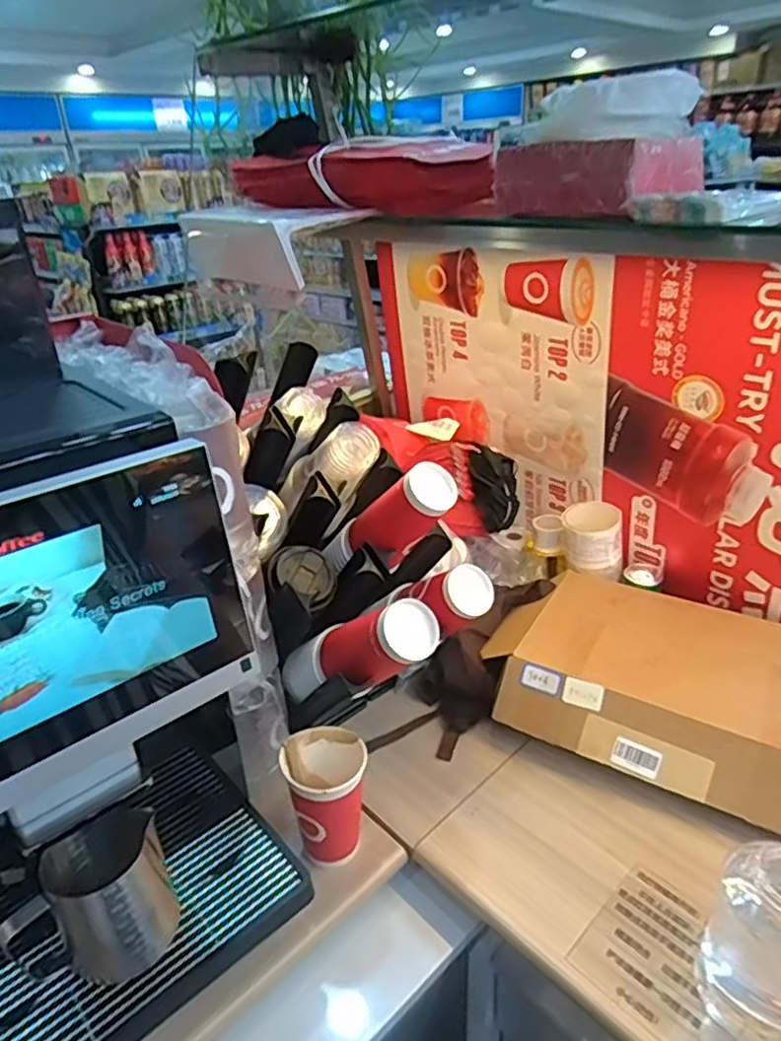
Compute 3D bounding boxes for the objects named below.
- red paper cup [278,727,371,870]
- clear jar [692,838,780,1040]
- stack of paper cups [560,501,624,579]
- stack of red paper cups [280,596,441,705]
[{"bbox_3d":[-0.065,0.294,0.701,0.083,0.130,0.081,-2,28,1],"label":"red paper cup"},{"bbox_3d":[0.316,0.347,0.548,0.093,0.149,0.088,-2,28,1],"label":"clear jar"},{"bbox_3d":[0.308,0.023,1.014,0.088,0.088,0.081,4,29,12],"label":"stack of paper cups"},{"bbox_3d":[-0.047,0.154,0.753,0.067,0.070,0.259,-29,-4,-39],"label":"stack of red paper cups"}]

